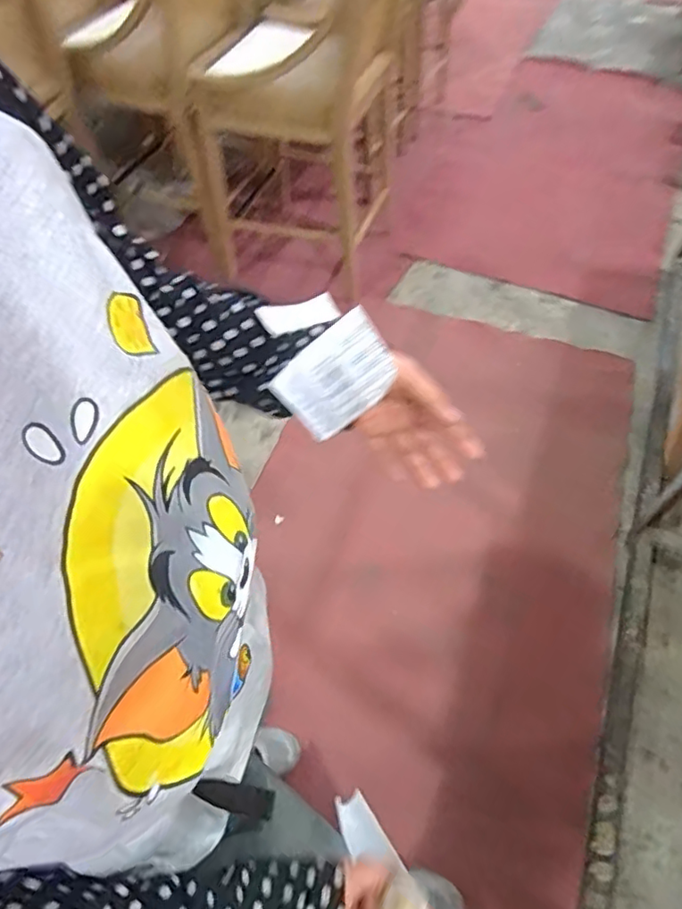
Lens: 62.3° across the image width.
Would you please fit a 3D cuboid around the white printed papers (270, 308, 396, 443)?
[{"bbox_3d":[-0.003,-0.066,0.488,0.102,0.022,0.070,-41,94,11],"label":"white printed papers"}]

